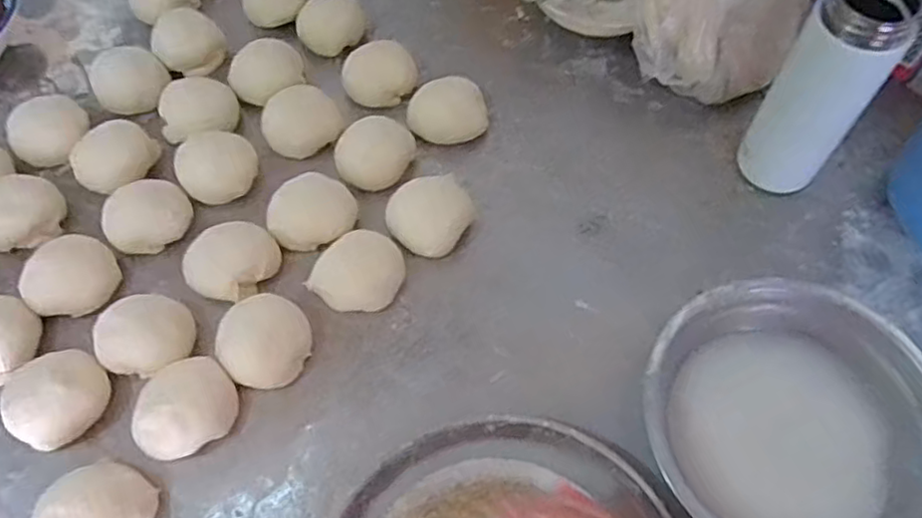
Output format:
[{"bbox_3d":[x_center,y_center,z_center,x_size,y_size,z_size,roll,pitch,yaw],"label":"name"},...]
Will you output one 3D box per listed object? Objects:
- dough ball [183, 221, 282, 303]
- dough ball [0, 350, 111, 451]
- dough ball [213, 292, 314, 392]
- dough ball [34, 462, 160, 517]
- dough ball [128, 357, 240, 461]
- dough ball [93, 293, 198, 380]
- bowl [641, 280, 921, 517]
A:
[{"bbox_3d":[-0.182,0.000,0.532,0.056,0.033,0.068,29,65,15],"label":"dough ball"},{"bbox_3d":[-0.285,0.095,0.467,0.056,0.046,0.065,34,67,17],"label":"dough ball"},{"bbox_3d":[-0.149,0.063,0.501,0.065,0.035,0.063,0,61,0],"label":"dough ball"},{"bbox_3d":[-0.237,0.170,0.435,0.062,0.039,0.067,0,61,0],"label":"dough ball"},{"bbox_3d":[-0.195,0.107,0.470,0.071,0.037,0.059,-33,66,-16],"label":"dough ball"},{"bbox_3d":[-0.234,0.056,0.495,0.057,0.032,0.063,39,68,19],"label":"dough ball"},{"bbox_3d":[0.219,0.115,0.451,0.190,0.062,0.186,0,61,0],"label":"bowl"}]

